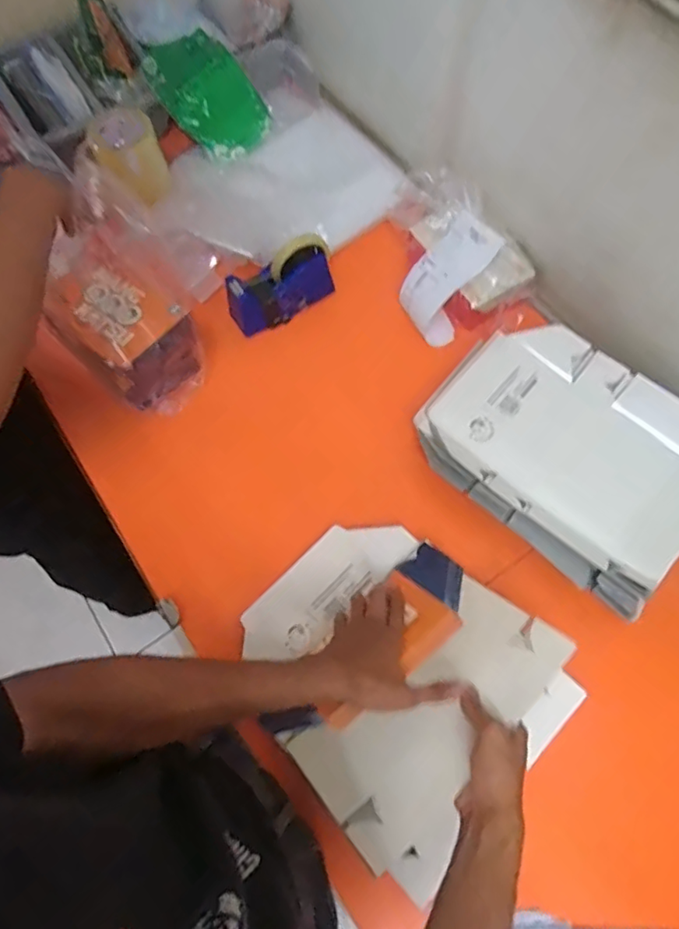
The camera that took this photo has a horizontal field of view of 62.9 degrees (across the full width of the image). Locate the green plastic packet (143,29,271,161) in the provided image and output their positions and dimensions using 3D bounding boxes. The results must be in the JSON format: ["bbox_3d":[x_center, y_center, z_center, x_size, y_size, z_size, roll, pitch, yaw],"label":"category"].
[{"bbox_3d":[-0.214,-0.620,0.931,0.139,0.039,0.198,-41,106,-4],"label":"green plastic packet"}]

